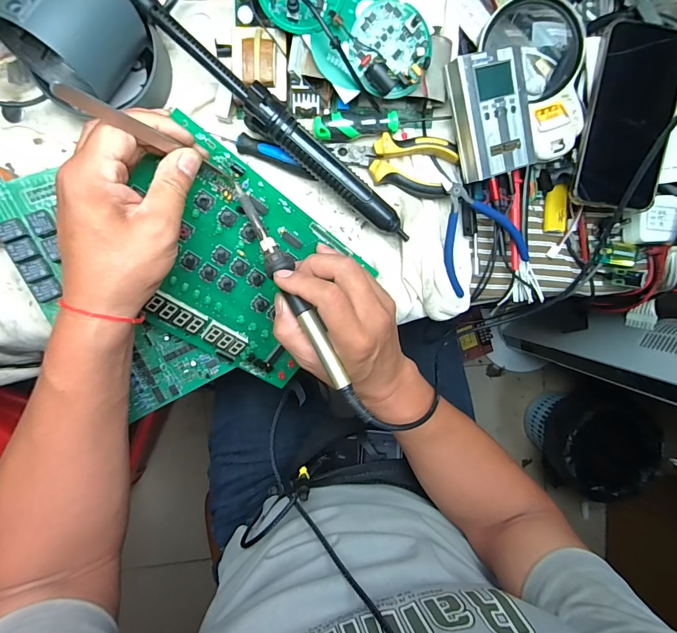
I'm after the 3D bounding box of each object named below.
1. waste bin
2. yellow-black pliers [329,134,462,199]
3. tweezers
[{"bbox_3d":[0.672,0.324,1.068,0.271,0.230,0.272,-6,97,-5],"label":"waste bin"},{"bbox_3d":[0.054,-0.152,0.372,0.114,0.019,0.052,13,95,-7],"label":"yellow-black pliers"},{"bbox_3d":[-0.117,-0.116,0.255,0.009,0.127,0.008,17,96,28],"label":"tweezers"}]

